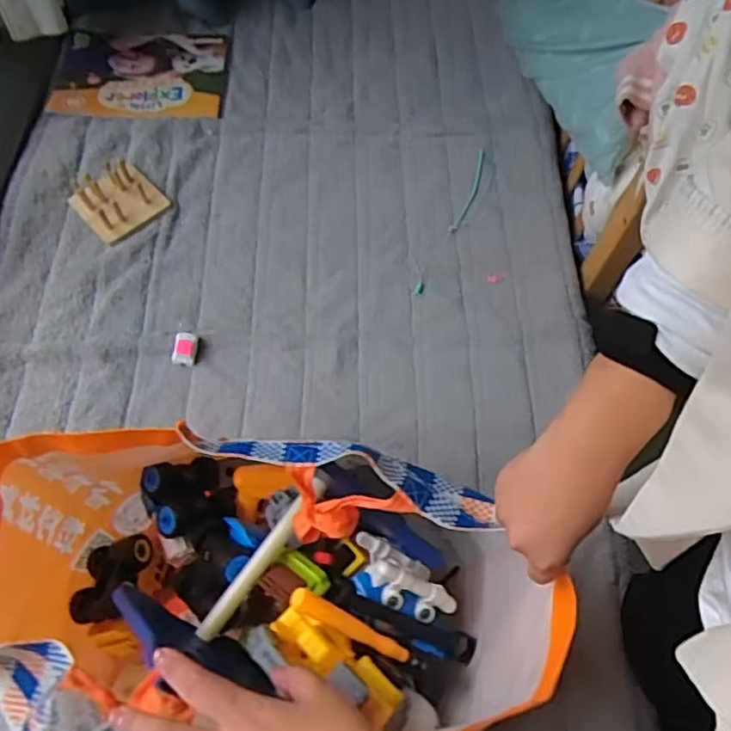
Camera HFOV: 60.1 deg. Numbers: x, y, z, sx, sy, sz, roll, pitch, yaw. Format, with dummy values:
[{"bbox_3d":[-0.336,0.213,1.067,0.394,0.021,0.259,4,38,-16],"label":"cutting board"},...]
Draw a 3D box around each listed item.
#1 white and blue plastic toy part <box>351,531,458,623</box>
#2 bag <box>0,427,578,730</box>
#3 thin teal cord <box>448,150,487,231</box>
[{"bbox_3d":[0.039,0.204,0.623,0.094,0.053,0.071,16,21,-17],"label":"white and blue plastic toy part"},{"bbox_3d":[-0.091,0.204,0.562,0.480,0.229,0.231,5,66,6],"label":"bag"},{"bbox_3d":[0.166,-0.274,0.999,0.020,0.005,0.163,22,75,2],"label":"thin teal cord"}]

